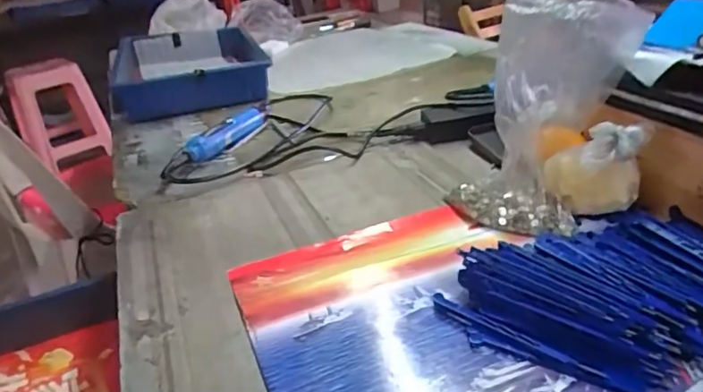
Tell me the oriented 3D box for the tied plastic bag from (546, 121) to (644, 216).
[{"bbox_3d":[0.230,-0.028,0.509,0.083,0.079,0.040,3,29,17],"label":"tied plastic bag"}]

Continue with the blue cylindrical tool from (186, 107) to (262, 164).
[{"bbox_3d":[-0.190,-0.094,0.819,0.031,0.034,0.177,9,31,28],"label":"blue cylindrical tool"}]

